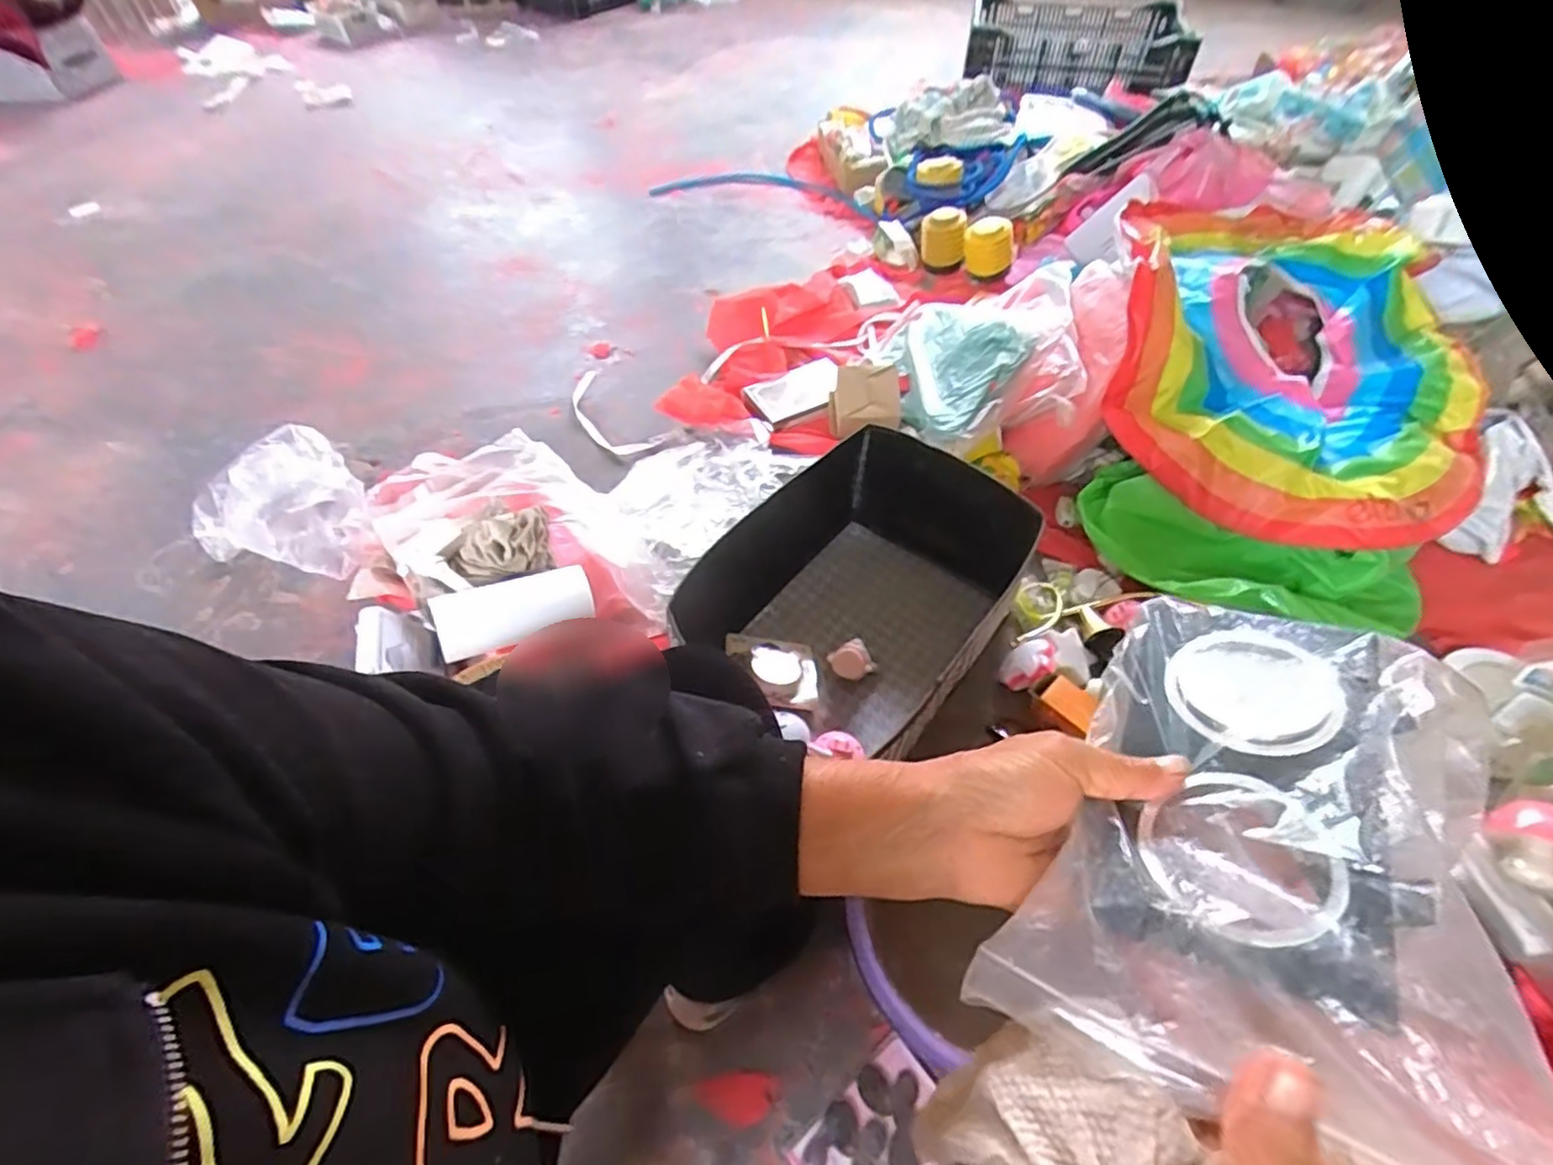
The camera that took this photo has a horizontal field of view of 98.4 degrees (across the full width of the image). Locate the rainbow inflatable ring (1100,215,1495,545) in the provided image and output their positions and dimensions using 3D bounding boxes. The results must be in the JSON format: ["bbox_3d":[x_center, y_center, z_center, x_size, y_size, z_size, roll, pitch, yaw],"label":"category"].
[{"bbox_3d":[0.807,-0.388,1.043,0.544,0.177,0.732,13,54,12],"label":"rainbow inflatable ring"}]

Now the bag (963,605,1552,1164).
[{"bbox_3d":[0.191,0.093,0.254,0.152,0.024,0.208,15,49,32],"label":"bag"}]

